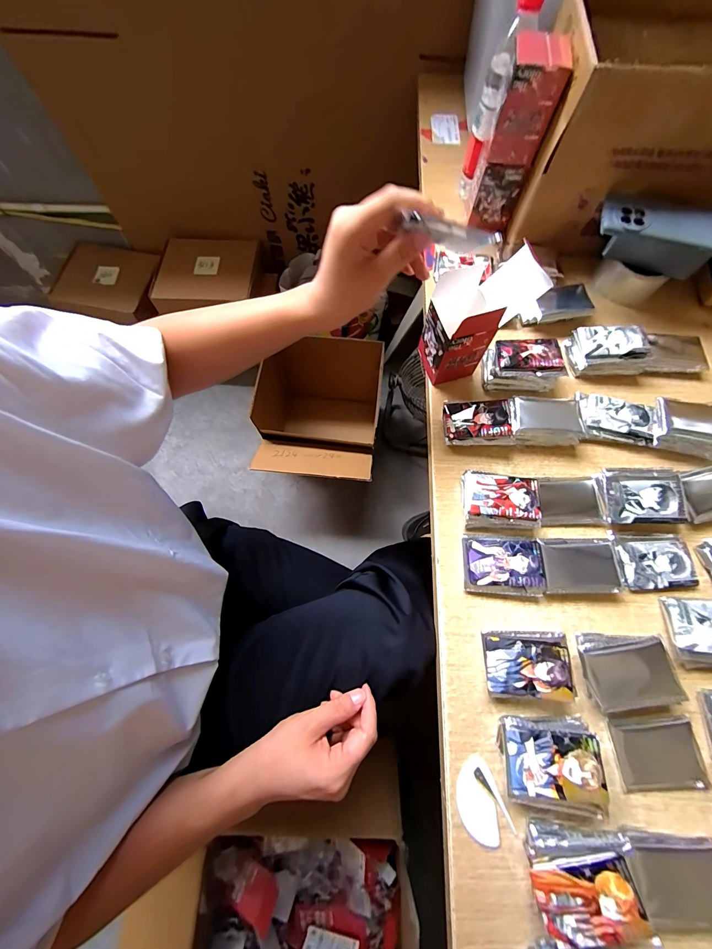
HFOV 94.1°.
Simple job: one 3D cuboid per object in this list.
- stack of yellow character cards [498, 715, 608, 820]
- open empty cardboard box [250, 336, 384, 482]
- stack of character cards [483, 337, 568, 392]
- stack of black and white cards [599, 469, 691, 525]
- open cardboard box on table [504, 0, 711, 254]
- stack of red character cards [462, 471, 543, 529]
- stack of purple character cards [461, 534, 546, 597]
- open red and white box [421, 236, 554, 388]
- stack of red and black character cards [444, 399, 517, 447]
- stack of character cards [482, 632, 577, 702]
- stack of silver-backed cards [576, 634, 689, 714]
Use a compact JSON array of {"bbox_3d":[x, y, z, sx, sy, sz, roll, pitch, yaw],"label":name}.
[{"bbox_3d":[0.192,0.286,0.331,0.088,0.042,0.069,4,72,0],"label":"stack of yellow character cards"},{"bbox_3d":[-0.102,-0.153,1.033,0.313,0.363,0.372,6,72,1],"label":"open empty cardboard box"},{"bbox_3d":[0.235,-0.155,0.470,0.099,0.039,0.073,4,72,0],"label":"stack of character cards"},{"bbox_3d":[0.353,0.027,0.416,0.085,0.029,0.070,1,72,0],"label":"stack of black and white cards"},{"bbox_3d":[0.394,-0.476,0.463,0.280,0.182,0.189,7,72,2],"label":"open cardboard box on table"},{"bbox_3d":[0.180,0.032,0.416,0.086,0.032,0.068,4,72,1],"label":"stack of red character cards"},{"bbox_3d":[0.175,0.109,0.397,0.089,0.020,0.066,3,72,0],"label":"stack of purple character cards"},{"bbox_3d":[0.147,-0.198,0.430,0.106,0.141,0.077,-18,73,-7],"label":"open red and white box"},{"bbox_3d":[0.166,-0.068,0.451,0.088,0.030,0.059,2,72,0],"label":"stack of red and black character cards"},{"bbox_3d":[0.184,0.206,0.361,0.087,0.032,0.062,0,72,-1],"label":"stack of character cards"},{"bbox_3d":[0.288,0.212,0.359,0.088,0.029,0.067,-5,72,-2],"label":"stack of silver-backed cards"}]

